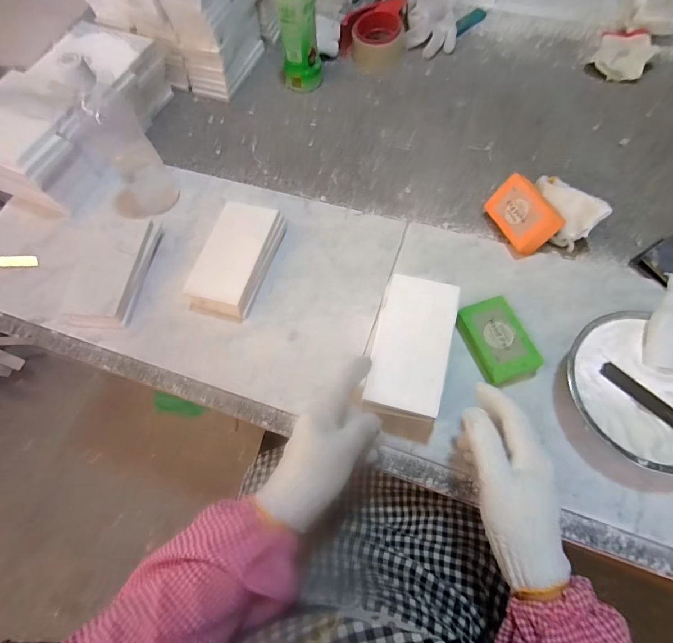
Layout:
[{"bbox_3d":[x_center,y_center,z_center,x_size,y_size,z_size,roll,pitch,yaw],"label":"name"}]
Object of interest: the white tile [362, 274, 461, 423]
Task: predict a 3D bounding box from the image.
[{"bbox_3d":[0.079,0.022,0.402,0.076,0.010,0.149,13,68,11],"label":"white tile"}]

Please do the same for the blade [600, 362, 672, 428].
[{"bbox_3d":[0.314,0.077,0.391,0.093,0.004,0.017,42,80,17],"label":"blade"}]

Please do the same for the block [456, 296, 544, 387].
[{"bbox_3d":[0.186,0.024,0.453,0.063,0.031,0.098,-21,66,-4],"label":"block"}]

